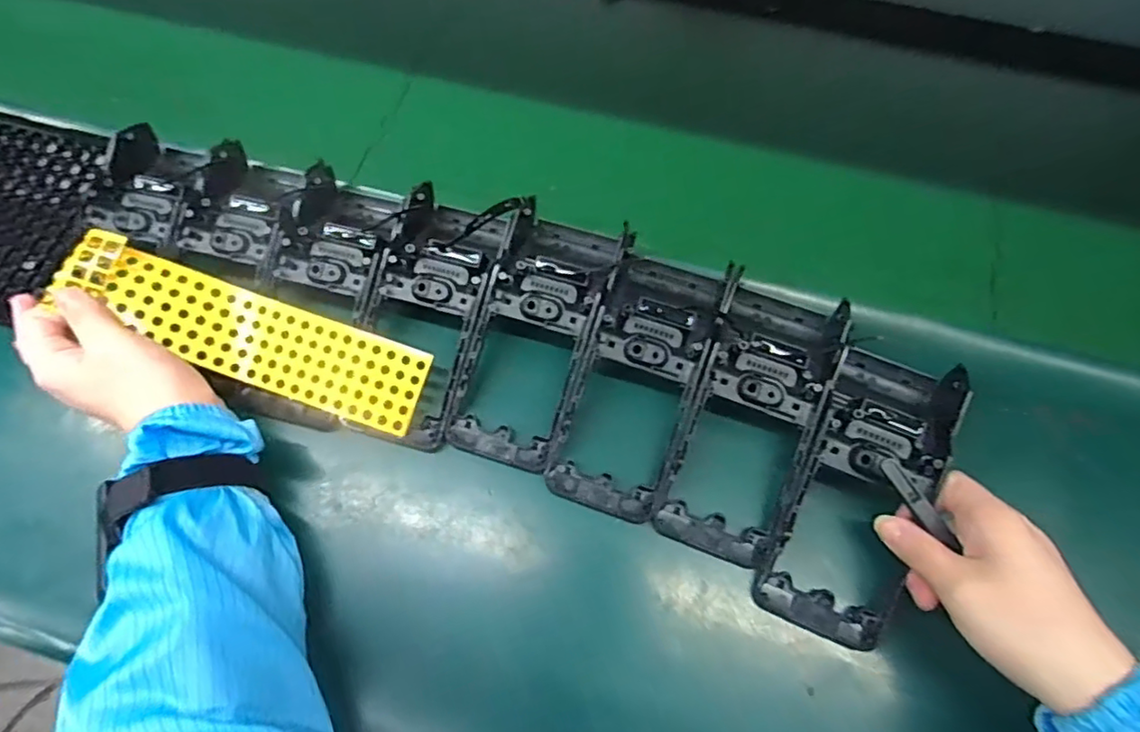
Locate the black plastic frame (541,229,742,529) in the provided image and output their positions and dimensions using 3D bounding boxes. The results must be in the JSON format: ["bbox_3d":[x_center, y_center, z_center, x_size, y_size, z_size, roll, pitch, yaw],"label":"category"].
[{"bbox_3d":[0.049,0.000,0.394,0.081,0.040,0.186,16,66,9],"label":"black plastic frame"}]

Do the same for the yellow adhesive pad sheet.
[{"bbox_3d":[-0.202,-0.019,0.389,0.220,0.030,0.055,23,66,-5],"label":"yellow adhesive pad sheet"}]

